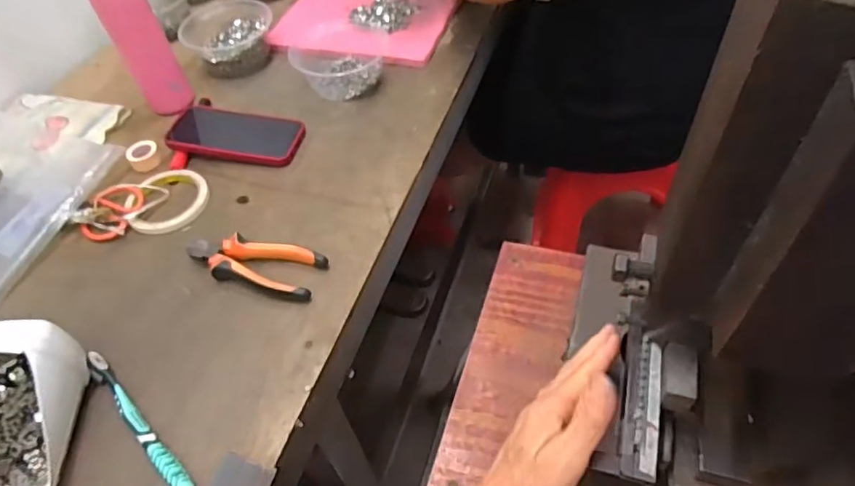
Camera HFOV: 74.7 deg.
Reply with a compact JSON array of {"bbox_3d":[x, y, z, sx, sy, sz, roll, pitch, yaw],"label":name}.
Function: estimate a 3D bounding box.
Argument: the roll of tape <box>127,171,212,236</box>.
[{"bbox_3d":[-0.310,-0.051,0.669,0.097,0.010,0.097,-3,50,4],"label":"roll of tape"}]

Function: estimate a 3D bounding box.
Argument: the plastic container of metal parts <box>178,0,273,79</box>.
[{"bbox_3d":[-0.293,-0.311,0.844,0.133,0.057,0.143,-29,53,-17],"label":"plastic container of metal parts"}]

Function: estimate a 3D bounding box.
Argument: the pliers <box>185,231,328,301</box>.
[{"bbox_3d":[-0.181,0.020,0.588,0.144,0.026,0.055,11,52,15],"label":"pliers"}]

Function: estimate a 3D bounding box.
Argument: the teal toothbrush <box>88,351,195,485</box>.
[{"bbox_3d":[-0.252,0.156,0.487,0.178,0.015,0.016,35,62,30],"label":"teal toothbrush"}]

